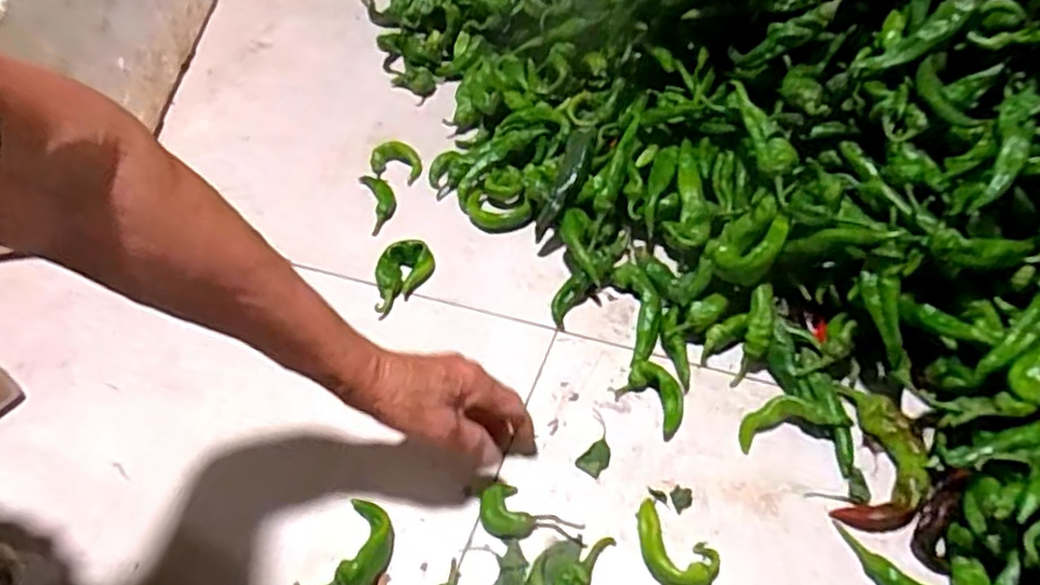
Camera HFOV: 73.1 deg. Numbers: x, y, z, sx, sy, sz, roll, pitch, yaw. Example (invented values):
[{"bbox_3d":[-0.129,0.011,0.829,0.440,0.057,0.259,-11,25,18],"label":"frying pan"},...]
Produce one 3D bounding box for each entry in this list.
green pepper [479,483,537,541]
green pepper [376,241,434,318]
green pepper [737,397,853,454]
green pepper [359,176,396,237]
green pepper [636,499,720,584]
[{"bbox_3d":[-0.013,0.167,0.531,0.035,0.019,0.046,-25,52,-14],"label":"green pepper"},{"bbox_3d":[-0.118,-0.018,0.685,0.036,0.032,0.083,23,56,24],"label":"green pepper"},{"bbox_3d":[0.212,0.101,0.550,0.081,0.023,0.030,-15,47,19],"label":"green pepper"},{"bbox_3d":[-0.154,-0.100,0.774,0.032,0.012,0.096,-16,50,-7],"label":"green pepper"},{"bbox_3d":[0.108,0.184,0.502,0.069,0.019,0.044,31,60,28],"label":"green pepper"}]

